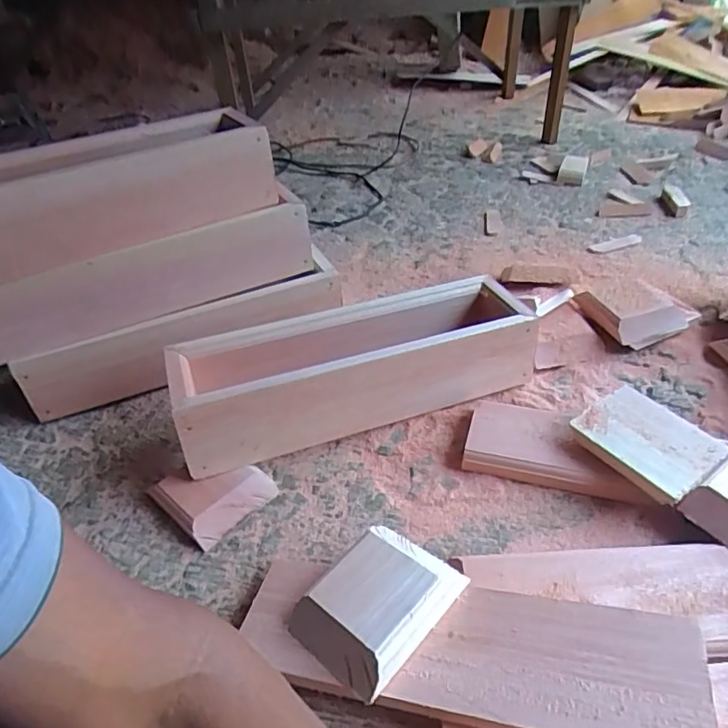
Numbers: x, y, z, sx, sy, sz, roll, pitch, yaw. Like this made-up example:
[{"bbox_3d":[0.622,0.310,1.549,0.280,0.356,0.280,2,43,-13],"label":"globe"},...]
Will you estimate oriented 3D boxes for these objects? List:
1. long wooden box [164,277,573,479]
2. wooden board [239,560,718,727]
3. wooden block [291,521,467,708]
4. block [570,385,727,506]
[{"bbox_3d":[0.012,-0.001,0.768,0.517,0.136,0.142,-17,41,-13],"label":"long wooden box"},{"bbox_3d":[0.071,0.241,0.481,0.388,0.018,0.117,1,37,23],"label":"wooden board"},{"bbox_3d":[0.012,0.212,0.510,0.107,0.033,0.136,27,50,33],"label":"wooden block"},{"bbox_3d":[0.331,0.090,0.653,0.111,0.027,0.143,-26,43,-22],"label":"block"}]

